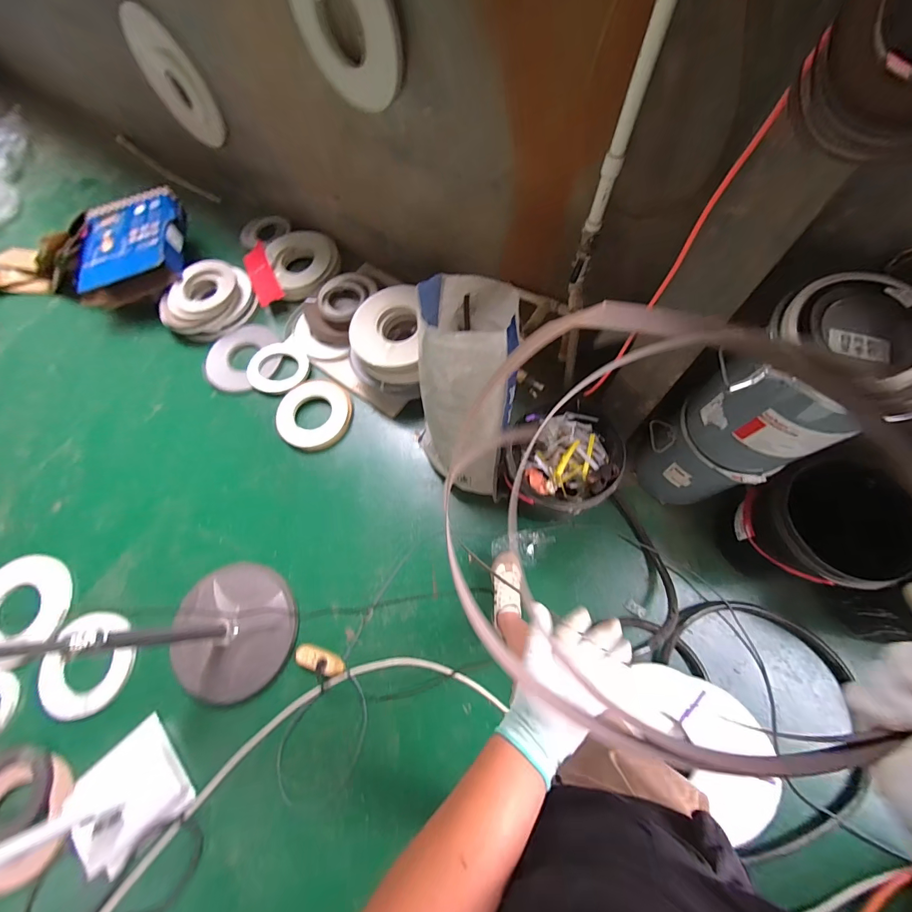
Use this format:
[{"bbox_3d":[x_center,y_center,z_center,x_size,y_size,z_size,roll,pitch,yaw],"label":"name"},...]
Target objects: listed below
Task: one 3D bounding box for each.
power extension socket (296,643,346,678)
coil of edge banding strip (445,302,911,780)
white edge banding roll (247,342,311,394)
[{"bbox_3d":[-0.451,0.677,1.279,0.167,0.039,0.069,20,72,11],"label":"power extension socket"},{"bbox_3d":[0.179,0.052,0.325,0.390,0.030,0.371,-1,85,11],"label":"coil of edge banding strip"},{"bbox_3d":[-0.779,-0.386,1.709,0.246,0.034,0.246,2,78,-10],"label":"white edge banding roll"}]

